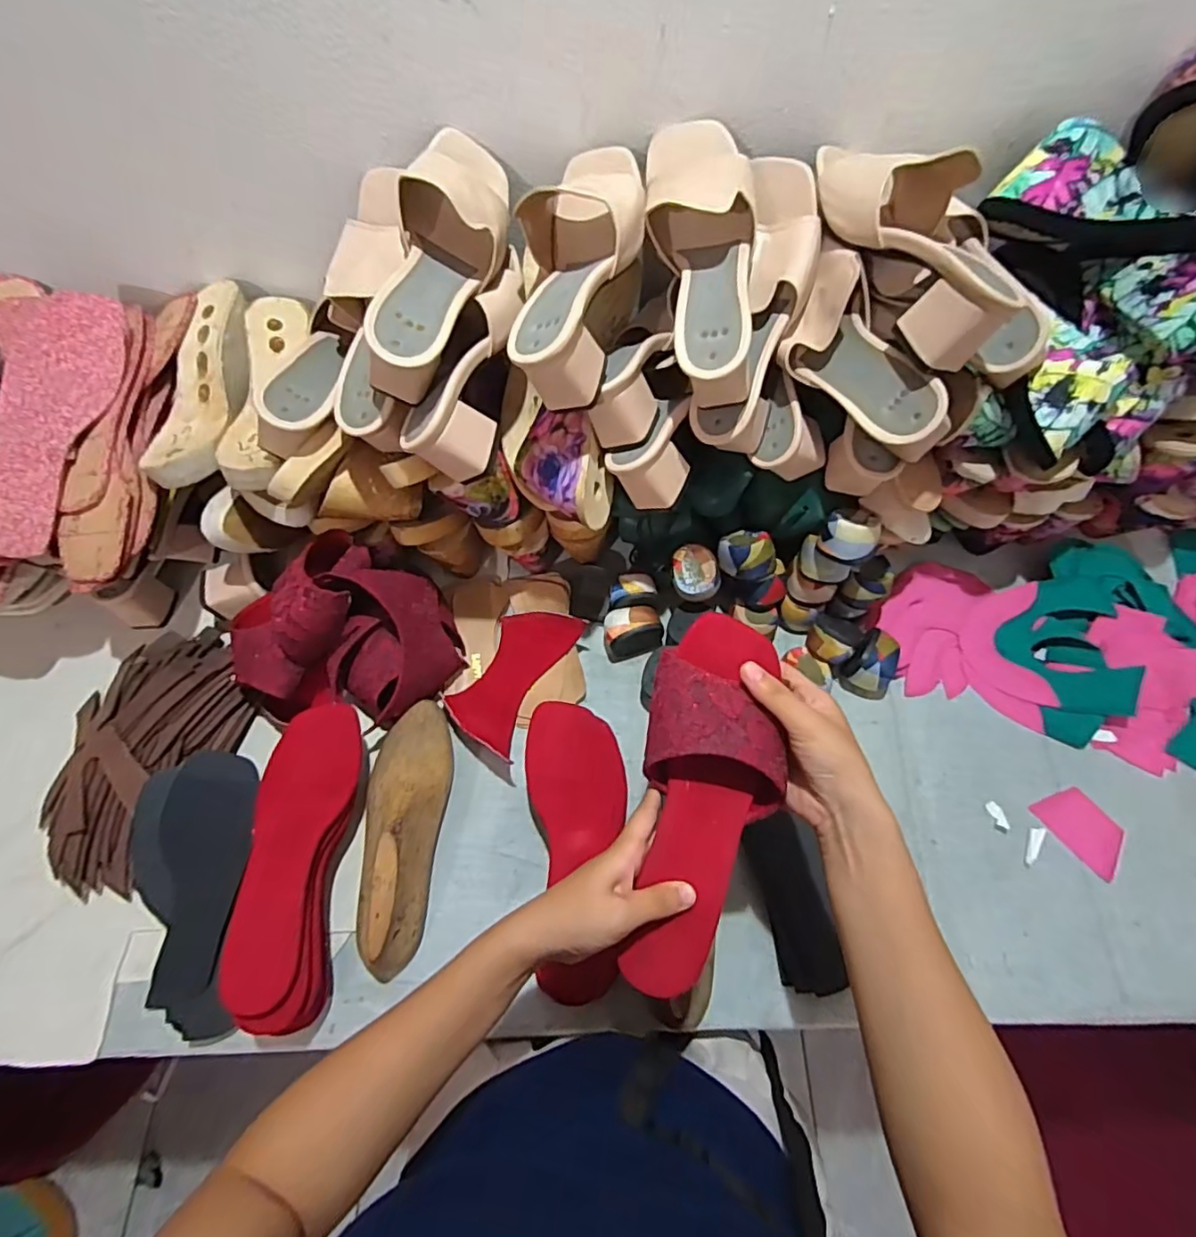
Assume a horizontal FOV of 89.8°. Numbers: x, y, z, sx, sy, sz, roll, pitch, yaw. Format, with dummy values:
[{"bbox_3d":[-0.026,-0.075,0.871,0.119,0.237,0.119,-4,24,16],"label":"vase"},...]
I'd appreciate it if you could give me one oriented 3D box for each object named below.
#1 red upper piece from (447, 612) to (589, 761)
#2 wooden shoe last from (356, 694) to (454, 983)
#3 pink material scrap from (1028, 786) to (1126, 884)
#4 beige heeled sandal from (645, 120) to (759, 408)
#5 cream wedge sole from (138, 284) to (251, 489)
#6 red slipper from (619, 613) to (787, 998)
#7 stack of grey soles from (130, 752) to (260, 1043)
[{"bbox_3d":[-0.091,0.058,0.636,0.092,0.029,0.158,28,68,15],"label":"red upper piece"},{"bbox_3d":[-0.188,0.190,0.552,0.069,0.077,0.235,2,64,3],"label":"wooden shoe last"},{"bbox_3d":[0.465,0.200,0.572,0.057,0.004,0.077,-31,60,-15],"label":"pink material scrap"},{"bbox_3d":[0.088,-0.297,0.489,0.083,0.088,0.238,-5,81,0],"label":"beige heeled sandal"},{"bbox_3d":[-0.392,-0.227,0.589,0.094,0.051,0.225,-3,64,1],"label":"cream wedge sole"},{"bbox_3d":[0.072,0.117,0.395,0.086,0.037,0.237,9,81,7],"label":"red slipper"},{"bbox_3d":[-0.367,0.243,0.538,0.102,0.044,0.233,-9,64,-2],"label":"stack of grey soles"}]

